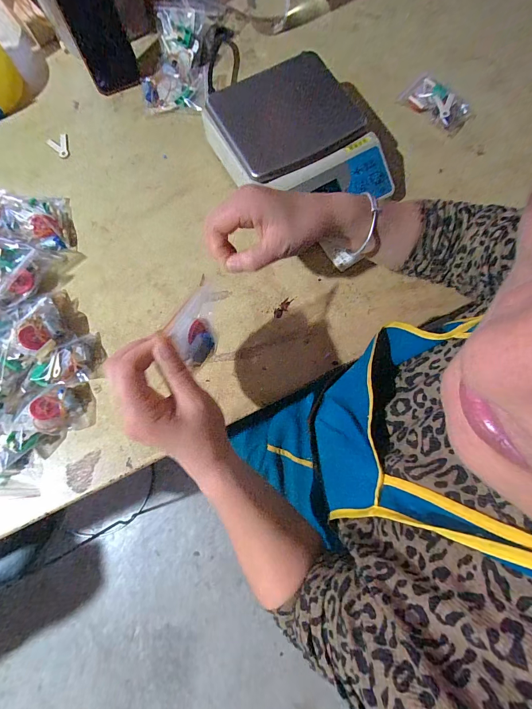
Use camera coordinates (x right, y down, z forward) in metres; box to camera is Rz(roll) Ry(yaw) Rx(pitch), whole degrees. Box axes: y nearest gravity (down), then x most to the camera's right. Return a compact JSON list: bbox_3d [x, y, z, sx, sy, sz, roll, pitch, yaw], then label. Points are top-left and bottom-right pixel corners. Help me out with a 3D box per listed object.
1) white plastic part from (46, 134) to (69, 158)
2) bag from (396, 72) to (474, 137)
[{"bbox_3d":[-0.325,-0.334,0.508,0.042,0.006,0.029,43,80,8],"label":"white plastic part"},{"bbox_3d":[0.278,-0.410,0.523,0.067,0.025,0.110,-44,81,-10],"label":"bag"}]

